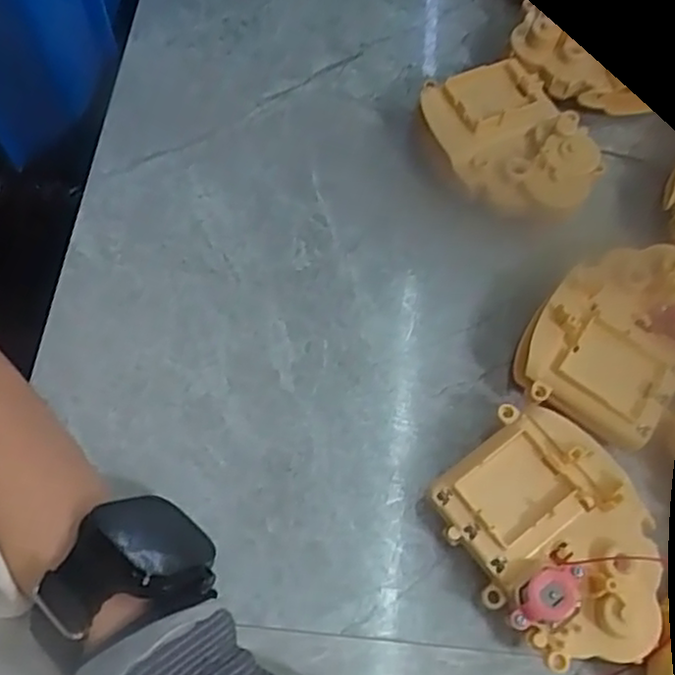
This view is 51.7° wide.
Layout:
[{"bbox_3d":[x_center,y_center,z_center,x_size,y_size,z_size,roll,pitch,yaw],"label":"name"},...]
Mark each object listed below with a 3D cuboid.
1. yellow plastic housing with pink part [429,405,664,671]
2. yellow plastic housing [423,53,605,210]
[{"bbox_3d":[0.090,0.083,0.288,0.071,0.039,0.097,-31,71,-15],"label":"yellow plastic housing with pink part"},{"bbox_3d":[0.090,-0.099,0.370,0.072,0.039,0.096,-21,68,-9],"label":"yellow plastic housing"}]

